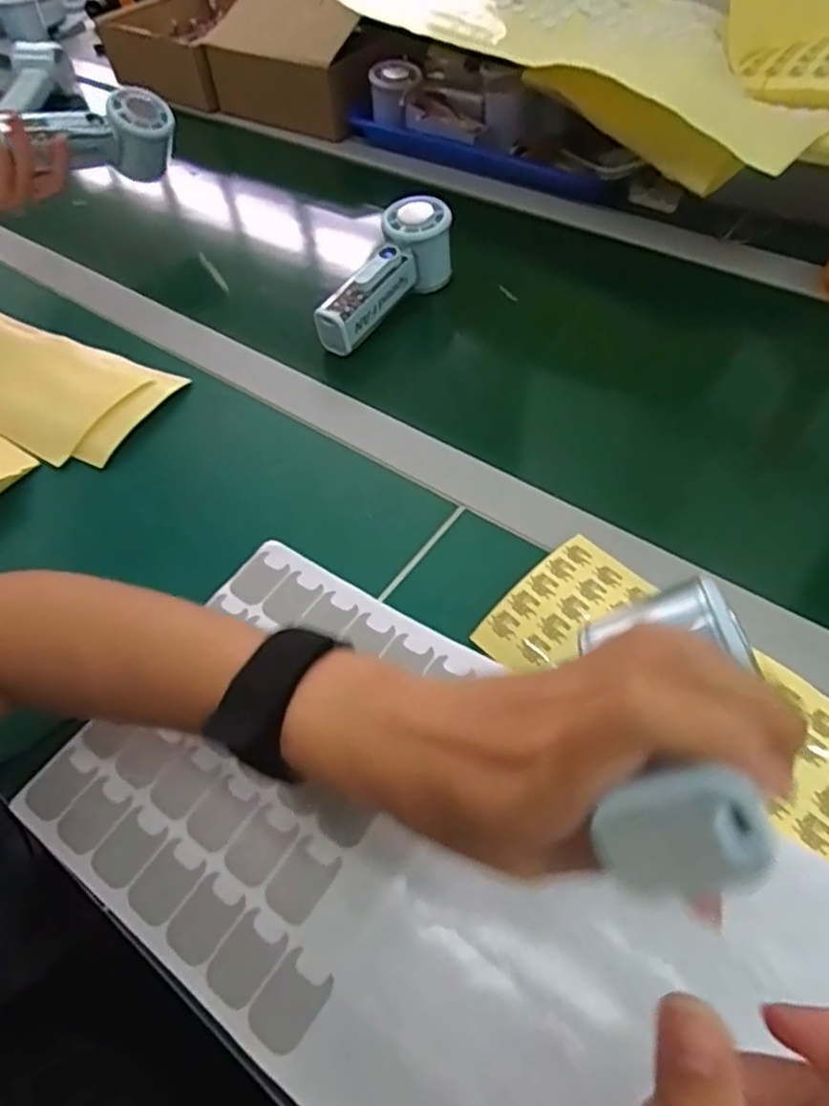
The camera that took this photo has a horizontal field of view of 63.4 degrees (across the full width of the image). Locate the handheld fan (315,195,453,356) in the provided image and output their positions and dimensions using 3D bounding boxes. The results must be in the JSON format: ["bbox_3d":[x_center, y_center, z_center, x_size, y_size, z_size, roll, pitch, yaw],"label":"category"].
[{"bbox_3d":[-0.023,-0.227,0.565,0.044,0.060,0.152,33,75,24],"label":"handheld fan"}]

